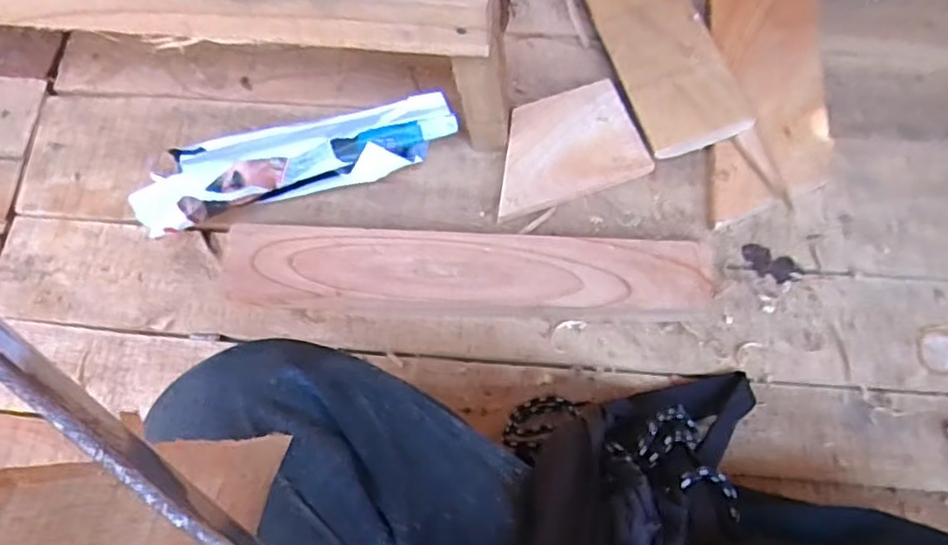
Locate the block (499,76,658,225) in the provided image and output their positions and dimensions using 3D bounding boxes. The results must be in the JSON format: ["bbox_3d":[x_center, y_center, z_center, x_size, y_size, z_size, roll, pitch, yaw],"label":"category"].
[{"bbox_3d":[0.075,-0.107,0.574,0.132,0.020,0.094,-19,75,-5],"label":"block"}]

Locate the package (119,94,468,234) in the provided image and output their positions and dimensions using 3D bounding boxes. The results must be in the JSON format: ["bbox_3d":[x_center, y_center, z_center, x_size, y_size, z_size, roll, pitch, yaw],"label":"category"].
[{"bbox_3d":[-0.148,-0.091,0.559,0.271,0.058,0.066,-18,75,-4],"label":"package"}]

